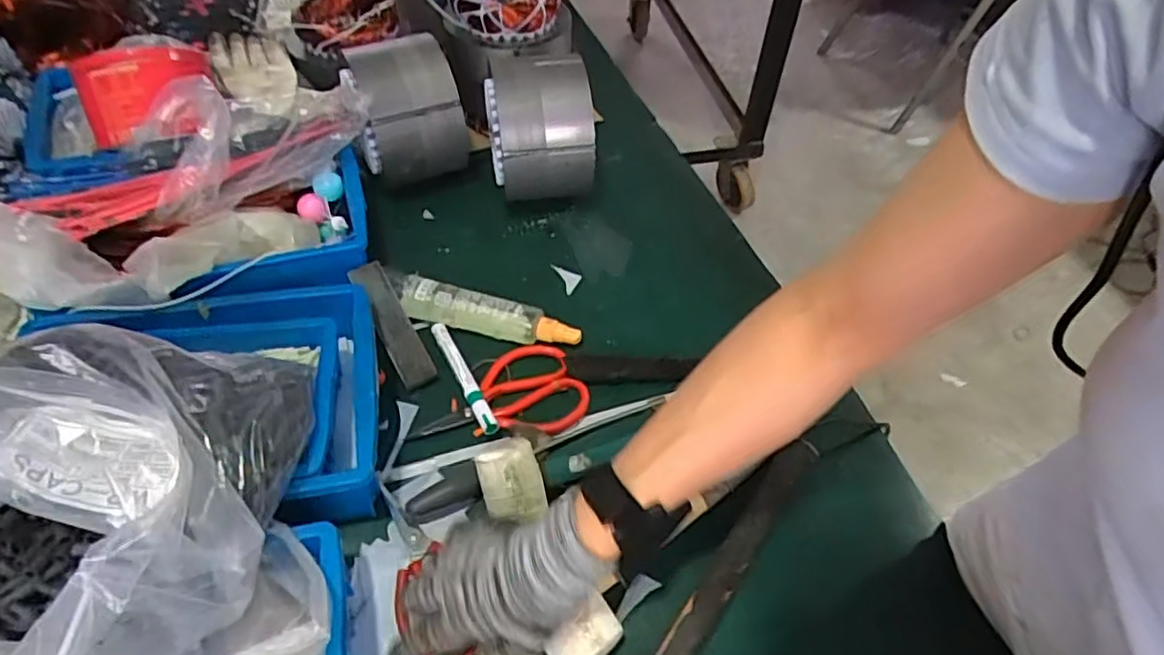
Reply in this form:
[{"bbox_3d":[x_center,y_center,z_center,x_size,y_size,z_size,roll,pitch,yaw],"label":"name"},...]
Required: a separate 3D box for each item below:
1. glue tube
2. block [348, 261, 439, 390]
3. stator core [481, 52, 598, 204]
[{"bbox_3d":[-0.094,-0.014,0.660,0.190,0.035,0.038,12,52,8],"label":"glue tube"},{"bbox_3d":[-0.178,-0.003,0.626,0.032,0.020,0.125,-26,87,-21],"label":"block"},{"bbox_3d":[-0.052,-0.232,0.769,0.115,0.152,0.139,-7,52,-7],"label":"stator core"}]

